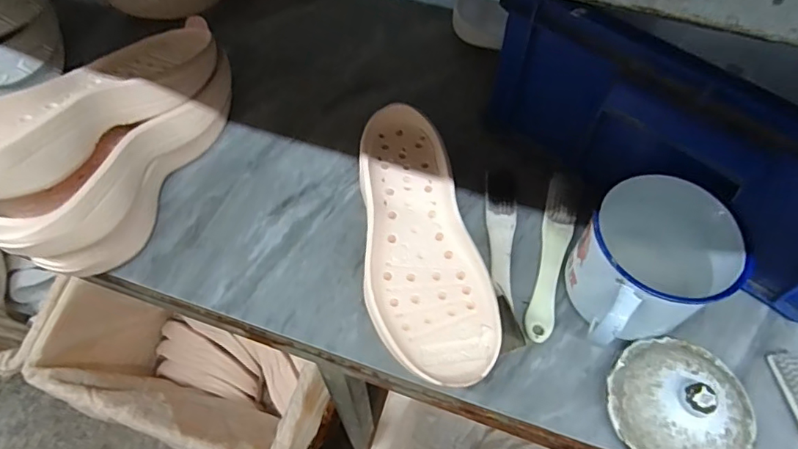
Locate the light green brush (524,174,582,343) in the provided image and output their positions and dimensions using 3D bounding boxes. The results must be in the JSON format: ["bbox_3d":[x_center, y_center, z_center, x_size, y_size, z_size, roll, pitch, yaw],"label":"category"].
[{"bbox_3d":[0.133,0.024,0.446,0.026,0.021,0.153,15,60,8],"label":"light green brush"}]

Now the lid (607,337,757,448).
[{"bbox_3d":[0.204,0.129,0.373,0.097,0.047,0.097,0,59,0],"label":"lid"}]

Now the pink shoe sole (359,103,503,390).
[{"bbox_3d":[0.013,0.014,0.445,0.097,0.040,0.255,-11,60,-7],"label":"pink shoe sole"}]

